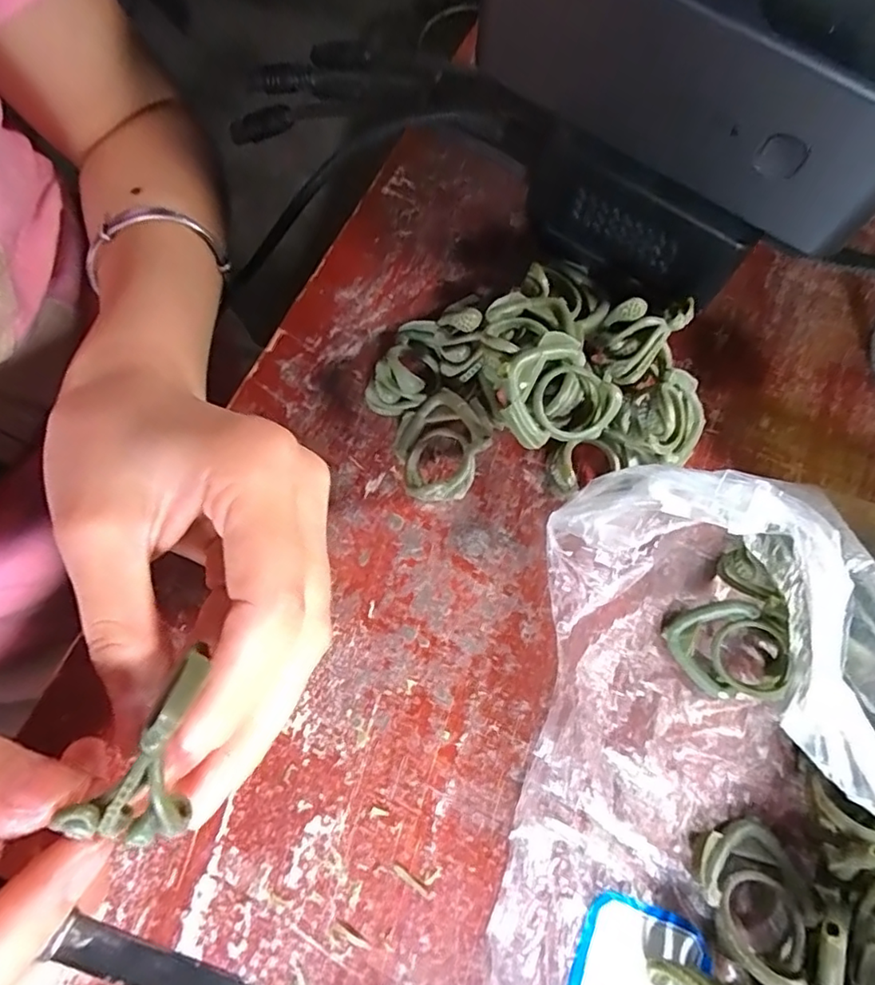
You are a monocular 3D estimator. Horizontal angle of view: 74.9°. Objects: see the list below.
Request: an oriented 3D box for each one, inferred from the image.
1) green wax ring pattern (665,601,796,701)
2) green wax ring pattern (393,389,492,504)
[{"bbox_3d":[0.091,0.049,0.179,0.029,0.025,0.029,8,74,1],"label":"green wax ring pattern"},{"bbox_3d":[0.001,-0.014,0.196,0.030,0.022,0.035,-26,76,-8],"label":"green wax ring pattern"}]

